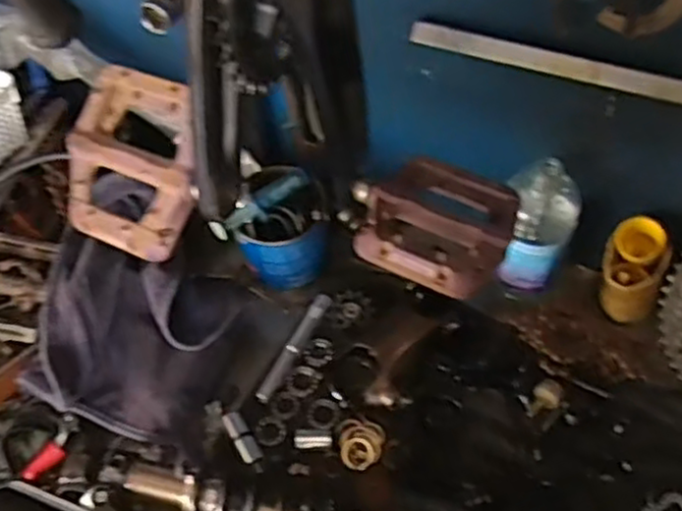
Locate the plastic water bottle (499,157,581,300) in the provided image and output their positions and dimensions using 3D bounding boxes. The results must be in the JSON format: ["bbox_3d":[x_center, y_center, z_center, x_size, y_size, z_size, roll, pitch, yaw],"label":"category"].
[{"bbox_3d":[0.191,-0.027,0.701,0.063,0.148,0.067,25,57,22],"label":"plastic water bottle"}]

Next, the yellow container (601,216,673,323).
[{"bbox_3d":[0.287,0.015,0.701,0.060,0.094,0.068,20,55,19],"label":"yellow container"}]

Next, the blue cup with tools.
[{"bbox_3d":[-0.067,-0.028,0.750,0.108,0.100,0.082,3,51,7],"label":"blue cup with tools"}]

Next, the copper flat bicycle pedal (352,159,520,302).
[{"bbox_3d":[0.067,-0.022,0.484,0.092,0.026,0.106,21,56,20],"label":"copper flat bicycle pedal"}]

